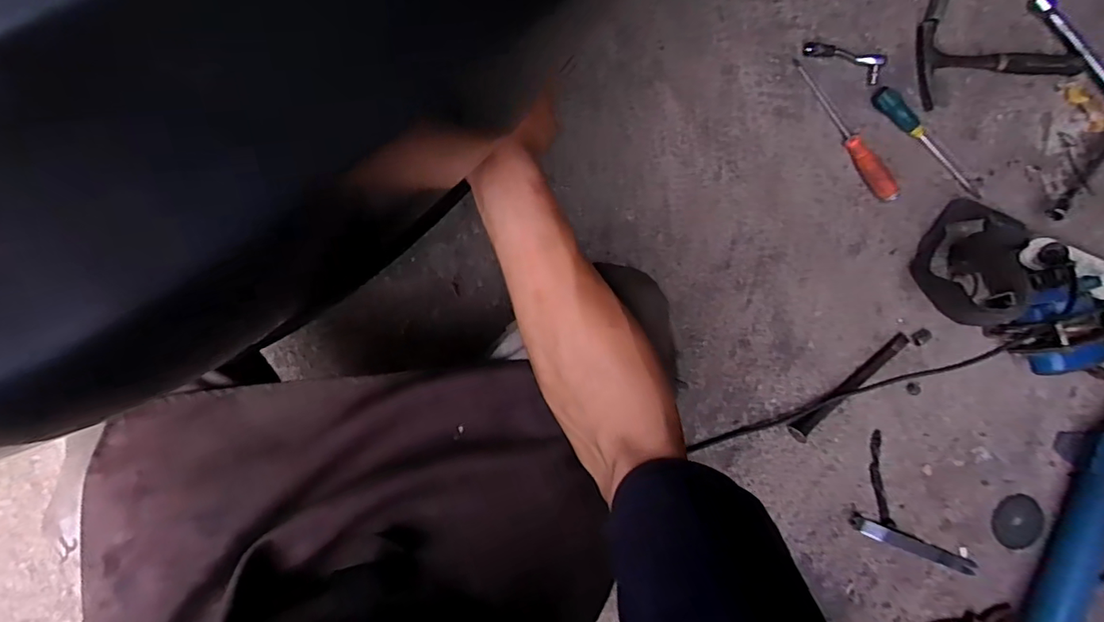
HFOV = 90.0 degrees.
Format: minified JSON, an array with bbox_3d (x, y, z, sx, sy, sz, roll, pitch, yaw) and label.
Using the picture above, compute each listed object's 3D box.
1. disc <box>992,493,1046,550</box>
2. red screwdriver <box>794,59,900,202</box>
[{"bbox_3d":[0.717,0.324,0.850,0.079,0.006,0.081,0,91,-6],"label":"disc"},{"bbox_3d":[0.444,-0.274,0.826,0.035,0.024,0.254,-32,94,-4],"label":"red screwdriver"}]

